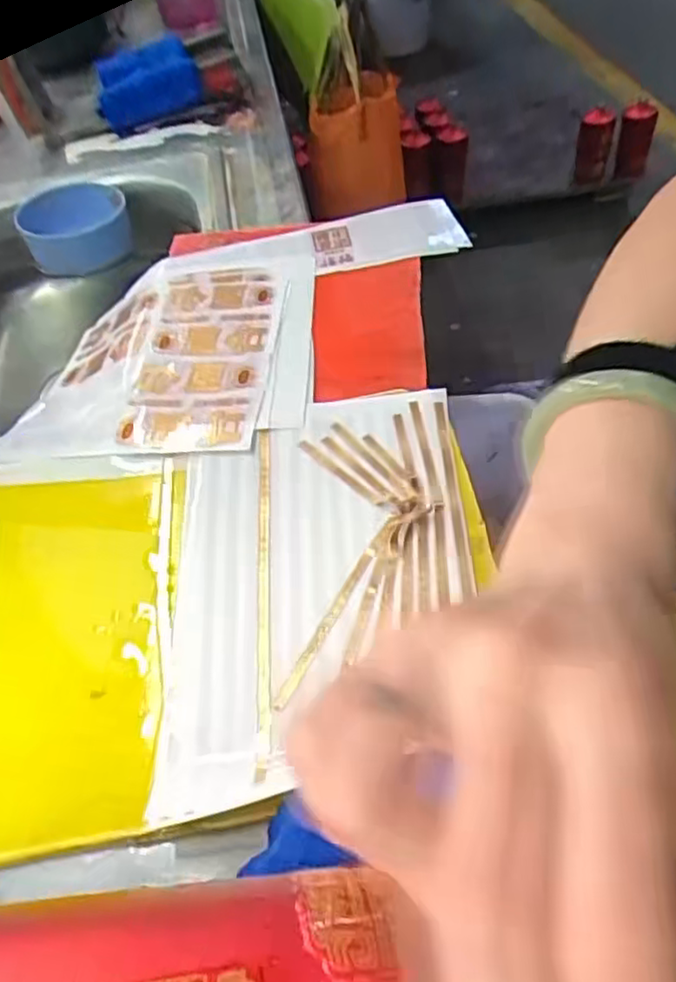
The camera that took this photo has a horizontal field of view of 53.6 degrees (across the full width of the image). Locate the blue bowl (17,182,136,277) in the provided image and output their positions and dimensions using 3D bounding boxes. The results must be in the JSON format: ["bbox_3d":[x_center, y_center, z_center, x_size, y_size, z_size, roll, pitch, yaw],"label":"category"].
[{"bbox_3d":[-0.278,-0.287,0.721,0.108,0.053,0.121,-16,51,-7],"label":"blue bowl"}]

